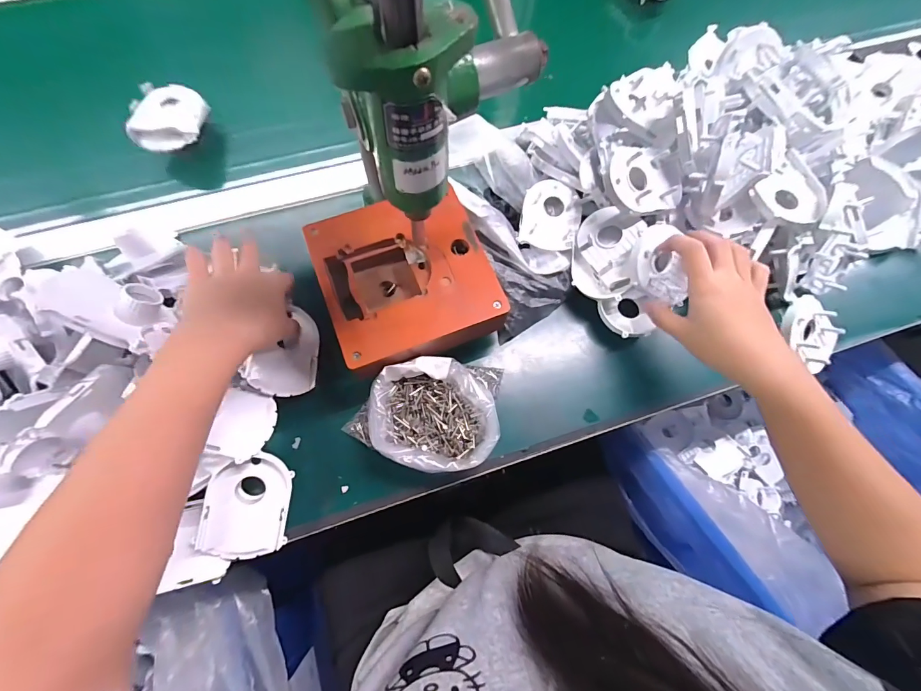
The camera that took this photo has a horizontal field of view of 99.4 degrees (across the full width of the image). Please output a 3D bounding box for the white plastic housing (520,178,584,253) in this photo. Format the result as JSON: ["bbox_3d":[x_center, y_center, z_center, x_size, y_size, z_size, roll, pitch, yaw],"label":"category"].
[{"bbox_3d":[0.099,-0.143,0.431,0.062,0.021,0.074,17,72,3],"label":"white plastic housing"}]

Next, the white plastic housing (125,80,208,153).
[{"bbox_3d":[-0.332,-0.262,0.444,0.070,0.024,0.081,1,72,-2],"label":"white plastic housing"}]

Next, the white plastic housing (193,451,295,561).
[{"bbox_3d":[-0.185,0.138,0.341,0.061,0.022,0.088,7,86,-18],"label":"white plastic housing"}]

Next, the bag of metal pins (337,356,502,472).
[{"bbox_3d":[-0.033,0.063,0.357,0.144,0.043,0.099,1,72,-2],"label":"bag of metal pins"}]

